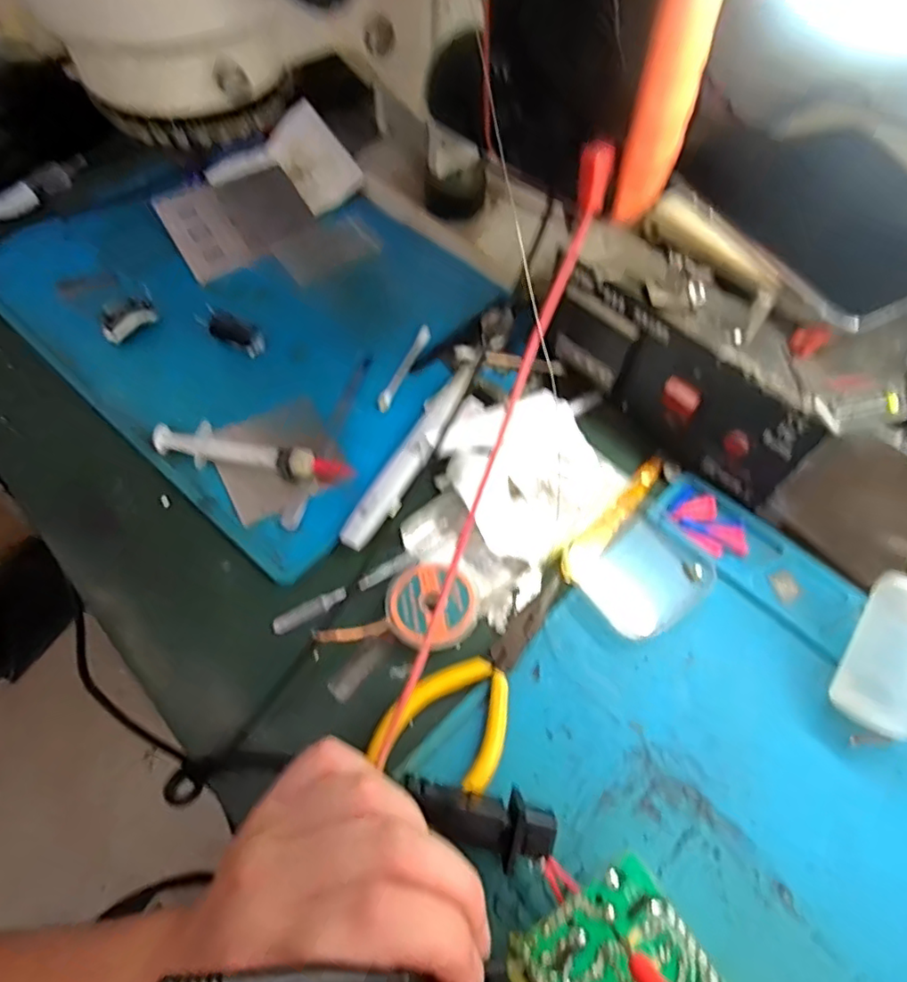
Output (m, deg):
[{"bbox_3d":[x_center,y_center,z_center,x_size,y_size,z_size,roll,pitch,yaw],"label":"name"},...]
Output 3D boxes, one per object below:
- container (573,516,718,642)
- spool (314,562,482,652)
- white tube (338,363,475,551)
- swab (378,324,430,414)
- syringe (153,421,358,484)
[{"bbox_3d":[0.099,0.044,0.317,0.060,0.014,0.052,-35,66,-19],"label":"container"},{"bbox_3d":[-0.021,0.064,0.295,0.047,0.021,0.068,38,66,19],"label":"spool"},{"bbox_3d":[-0.021,-0.024,0.350,0.019,0.011,0.138,24,63,13],"label":"white tube"},{"bbox_3d":[-0.031,-0.079,0.386,0.008,0.004,0.072,20,62,11],"label":"swab"},{"bbox_3d":[-0.112,-0.020,0.343,0.109,0.017,0.022,13,61,6],"label":"syringe"}]

